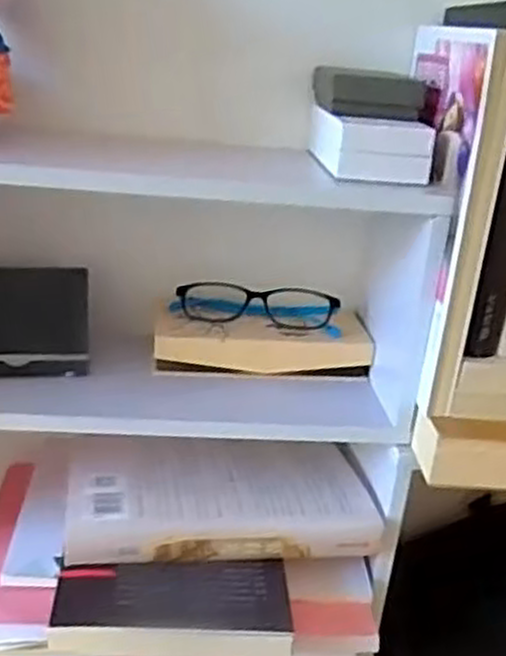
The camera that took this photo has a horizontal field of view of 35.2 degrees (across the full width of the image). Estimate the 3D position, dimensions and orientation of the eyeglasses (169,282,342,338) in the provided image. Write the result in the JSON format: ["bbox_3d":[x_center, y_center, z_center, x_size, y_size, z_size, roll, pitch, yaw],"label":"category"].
[{"bbox_3d":[0.003,-0.017,0.621,0.132,0.033,0.028,6,21,2],"label":"eyeglasses"}]

